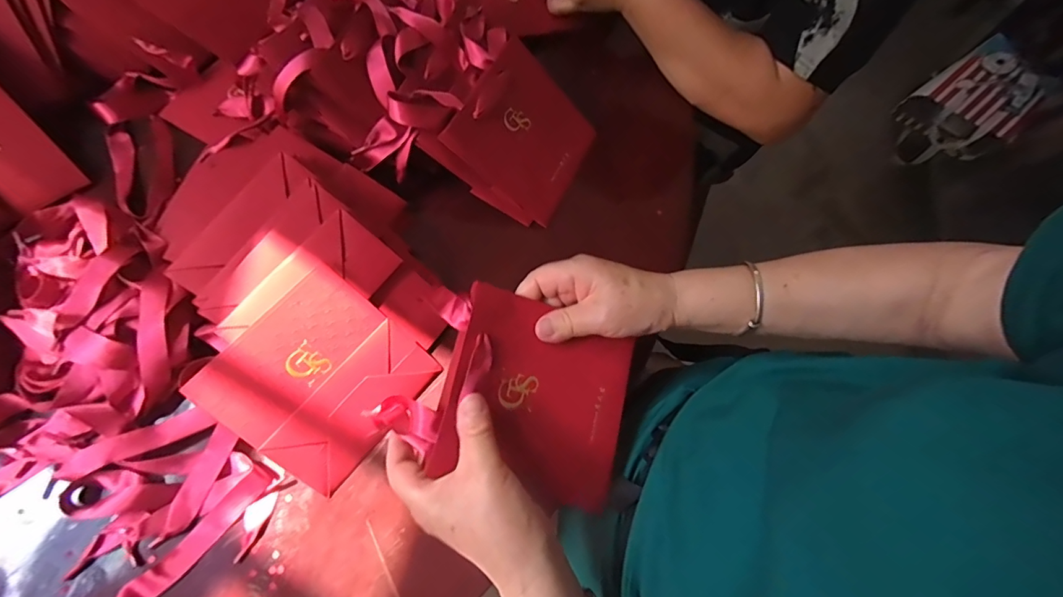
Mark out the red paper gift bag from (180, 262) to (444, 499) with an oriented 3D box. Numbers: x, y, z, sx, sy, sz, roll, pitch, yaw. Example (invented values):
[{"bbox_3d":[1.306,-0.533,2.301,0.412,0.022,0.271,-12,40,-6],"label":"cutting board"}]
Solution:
[{"bbox_3d":[-0.166,0.065,0.382,0.133,0.008,0.135,45,70,-15],"label":"red paper gift bag"}]

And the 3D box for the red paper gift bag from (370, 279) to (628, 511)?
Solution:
[{"bbox_3d":[-0.007,0.069,0.347,0.170,0.021,0.127,25,75,-17],"label":"red paper gift bag"}]

